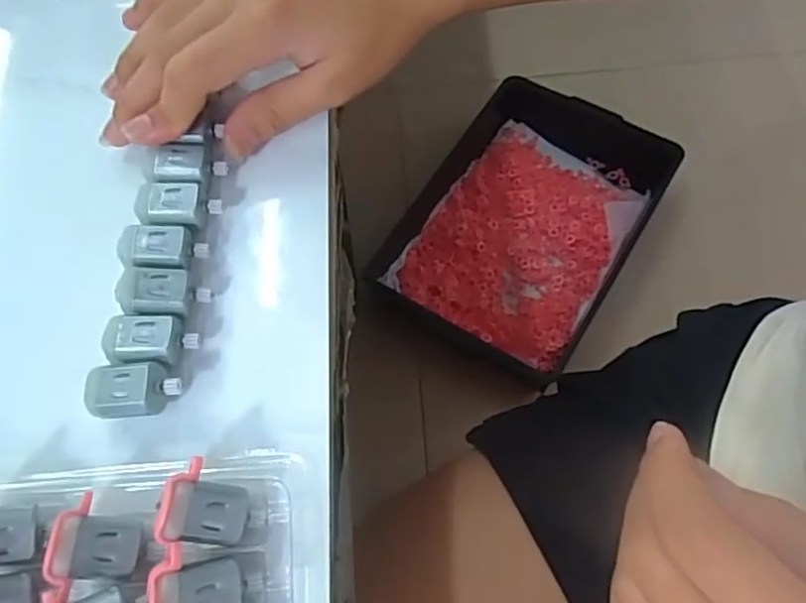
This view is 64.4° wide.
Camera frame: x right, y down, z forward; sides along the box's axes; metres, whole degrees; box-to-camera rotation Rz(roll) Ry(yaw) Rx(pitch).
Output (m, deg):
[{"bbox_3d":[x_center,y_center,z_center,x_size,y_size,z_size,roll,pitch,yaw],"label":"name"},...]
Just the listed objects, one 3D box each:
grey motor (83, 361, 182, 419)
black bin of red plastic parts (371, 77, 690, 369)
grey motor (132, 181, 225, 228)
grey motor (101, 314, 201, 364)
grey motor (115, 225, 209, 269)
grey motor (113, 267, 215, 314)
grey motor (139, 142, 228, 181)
[{"bbox_3d":[-0.098,0.033,0.236,0.033,0.017,0.020,-1,66,4],"label":"grey motor"},{"bbox_3d":[0.203,-0.133,1.080,0.351,0.112,0.513,28,71,15],"label":"black bin of red plastic parts"},{"bbox_3d":[-0.094,-0.038,0.267,0.034,0.013,0.019,-1,66,4],"label":"grey motor"},{"bbox_3d":[-0.096,0.016,0.245,0.034,0.014,0.018,-2,66,3],"label":"grey motor"},{"bbox_3d":[-0.097,-0.020,0.260,0.034,0.013,0.019,0,66,4],"label":"grey motor"},{"bbox_3d":[-0.094,-0.002,0.252,0.035,0.015,0.018,-1,66,4],"label":"grey motor"},{"bbox_3d":[-0.093,-0.057,0.275,0.034,0.014,0.018,-9,65,0],"label":"grey motor"}]

